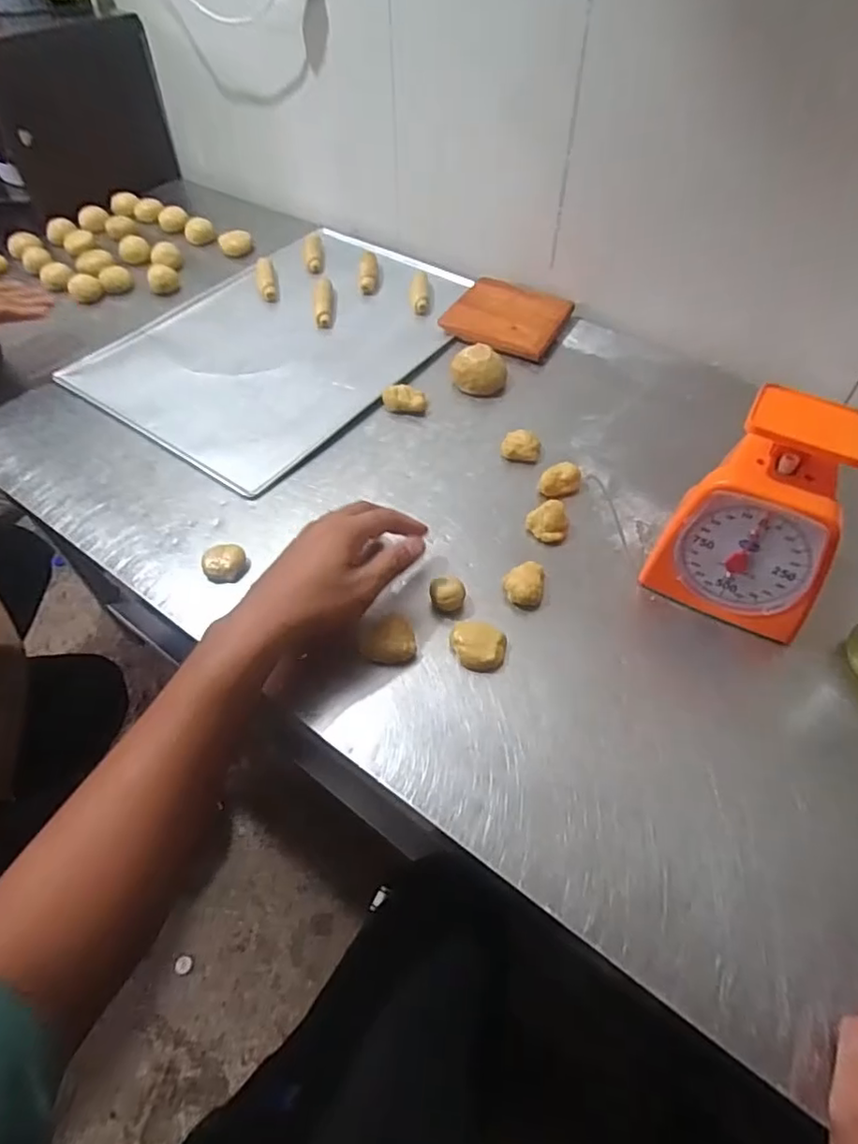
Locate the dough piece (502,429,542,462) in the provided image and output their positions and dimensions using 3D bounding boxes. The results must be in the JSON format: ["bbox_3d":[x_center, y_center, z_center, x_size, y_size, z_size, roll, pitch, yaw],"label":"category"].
[{"bbox_3d":[0.093,-0.126,0.611,0.037,0.019,0.029,12,52,10],"label":"dough piece"}]

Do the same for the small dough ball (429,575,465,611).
[{"bbox_3d":[0.015,0.021,0.493,0.027,0.025,0.025,0,51,0],"label":"small dough ball"}]

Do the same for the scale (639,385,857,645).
[{"bbox_3d":[0.248,-0.044,0.462,0.113,0.153,0.086,21,54,17],"label":"scale"}]

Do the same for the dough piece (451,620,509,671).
[{"bbox_3d":[0.037,0.058,0.465,0.042,0.017,0.034,10,52,8],"label":"dough piece"}]

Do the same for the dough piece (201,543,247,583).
[{"bbox_3d":[-0.174,-0.009,0.518,0.035,0.017,0.034,0,51,0],"label":"dough piece"}]

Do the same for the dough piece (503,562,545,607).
[{"bbox_3d":[0.079,0.010,0.505,0.031,0.022,0.039,6,52,5],"label":"dough piece"}]

